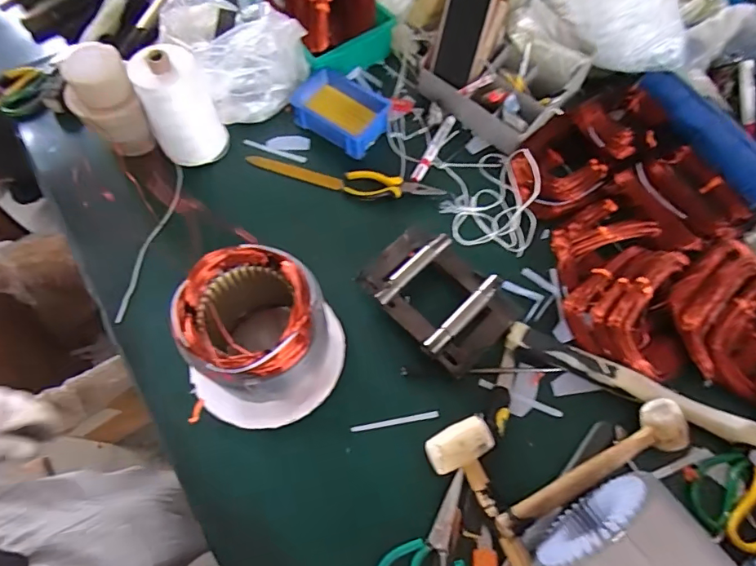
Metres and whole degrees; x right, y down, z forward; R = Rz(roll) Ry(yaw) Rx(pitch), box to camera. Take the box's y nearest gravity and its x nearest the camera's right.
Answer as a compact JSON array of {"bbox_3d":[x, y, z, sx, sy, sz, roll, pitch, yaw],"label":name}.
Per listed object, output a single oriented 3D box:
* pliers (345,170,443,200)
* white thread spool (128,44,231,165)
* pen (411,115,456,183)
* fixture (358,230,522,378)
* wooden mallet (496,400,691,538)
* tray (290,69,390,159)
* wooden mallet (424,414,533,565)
[{"bbox_3d":[0.023,-0.146,0.765,0.155,0.025,0.044,14,67,6],"label":"pliers"},{"bbox_3d":[-0.293,-0.258,0.716,0.095,0.164,0.088,0,66,0],"label":"white thread spool"},{"bbox_3d":[0.091,-0.220,0.788,0.017,0.013,0.149,26,68,10],"label":"pen"},{"bbox_3d":[0.081,0.019,0.664,0.207,0.041,0.143,41,72,16],"label":"fixture"},{"bbox_3d":[0.251,0.224,0.568,0.261,0.055,0.054,-26,69,-11],"label":"wooden mallet"},{"bbox_3d":[-0.057,-0.289,0.806,0.151,0.049,0.112,30,69,12],"label":"tray"},{"bbox_3d":[0.135,0.284,0.537,0.081,0.038,0.261,-19,68,-9],"label":"wooden mallet"}]

